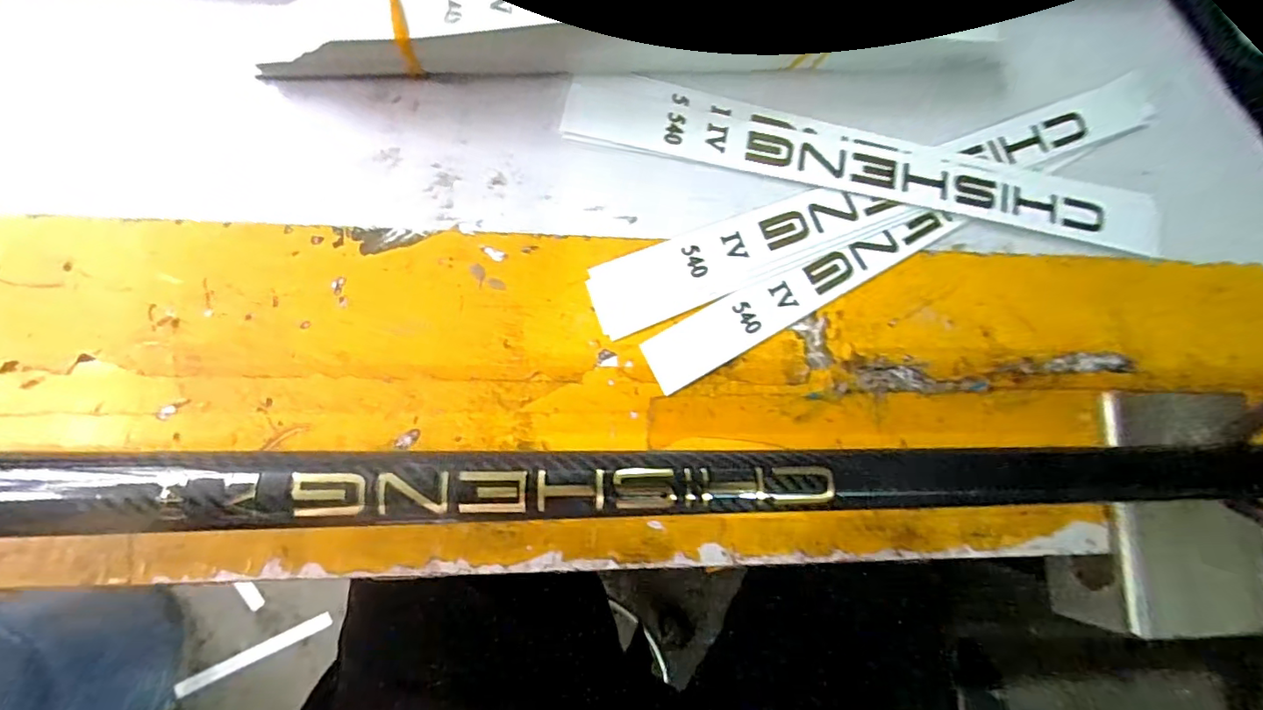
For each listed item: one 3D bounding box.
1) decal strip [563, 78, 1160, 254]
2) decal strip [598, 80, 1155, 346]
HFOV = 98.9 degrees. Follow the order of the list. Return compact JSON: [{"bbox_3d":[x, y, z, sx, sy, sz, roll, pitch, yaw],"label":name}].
[{"bbox_3d":[0.090,-0.072,0.201,0.226,0.004,0.026,10,83,-4],"label":"decal strip"},{"bbox_3d":[0.098,-0.060,0.201,0.235,0.004,0.025,-22,86,-7],"label":"decal strip"}]

